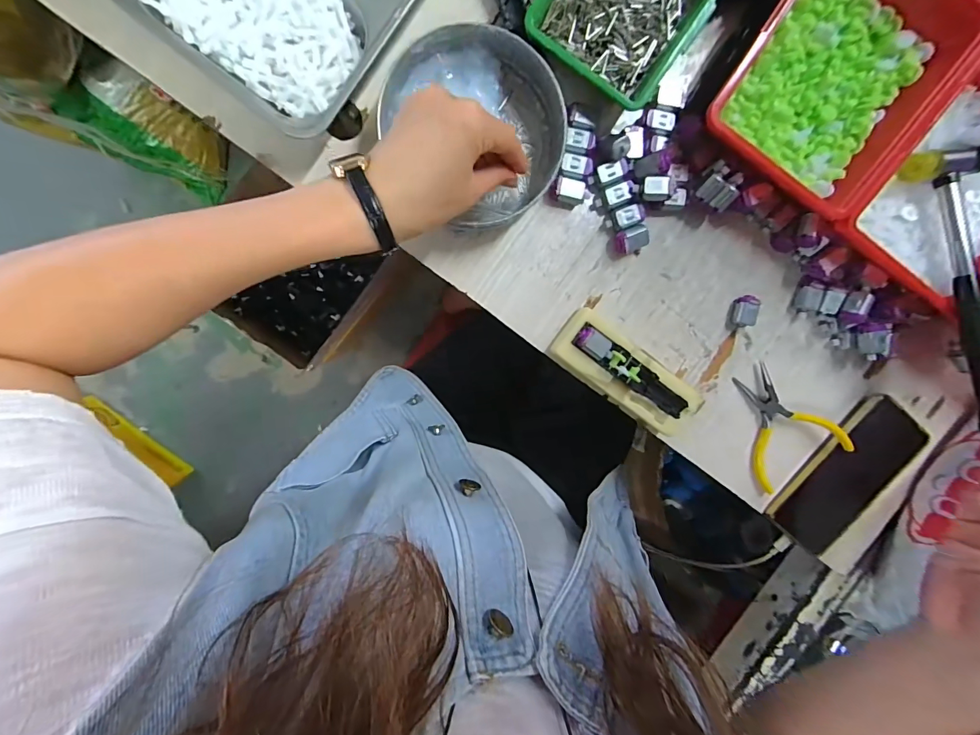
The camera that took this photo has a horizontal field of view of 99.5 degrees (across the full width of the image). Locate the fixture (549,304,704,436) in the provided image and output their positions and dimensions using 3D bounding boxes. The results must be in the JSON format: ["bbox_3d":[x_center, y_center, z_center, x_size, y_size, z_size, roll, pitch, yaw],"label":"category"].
[{"bbox_3d":[0.124,0.007,0.374,0.143,0.035,0.056,36,94,-9],"label":"fixture"}]

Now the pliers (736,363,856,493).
[{"bbox_3d":[0.277,0.057,0.398,0.084,0.024,0.114,-39,99,1],"label":"pliers"}]

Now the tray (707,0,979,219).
[{"bbox_3d":[0.267,-0.223,0.315,0.146,0.047,0.170,31,94,-8],"label":"tray"}]

